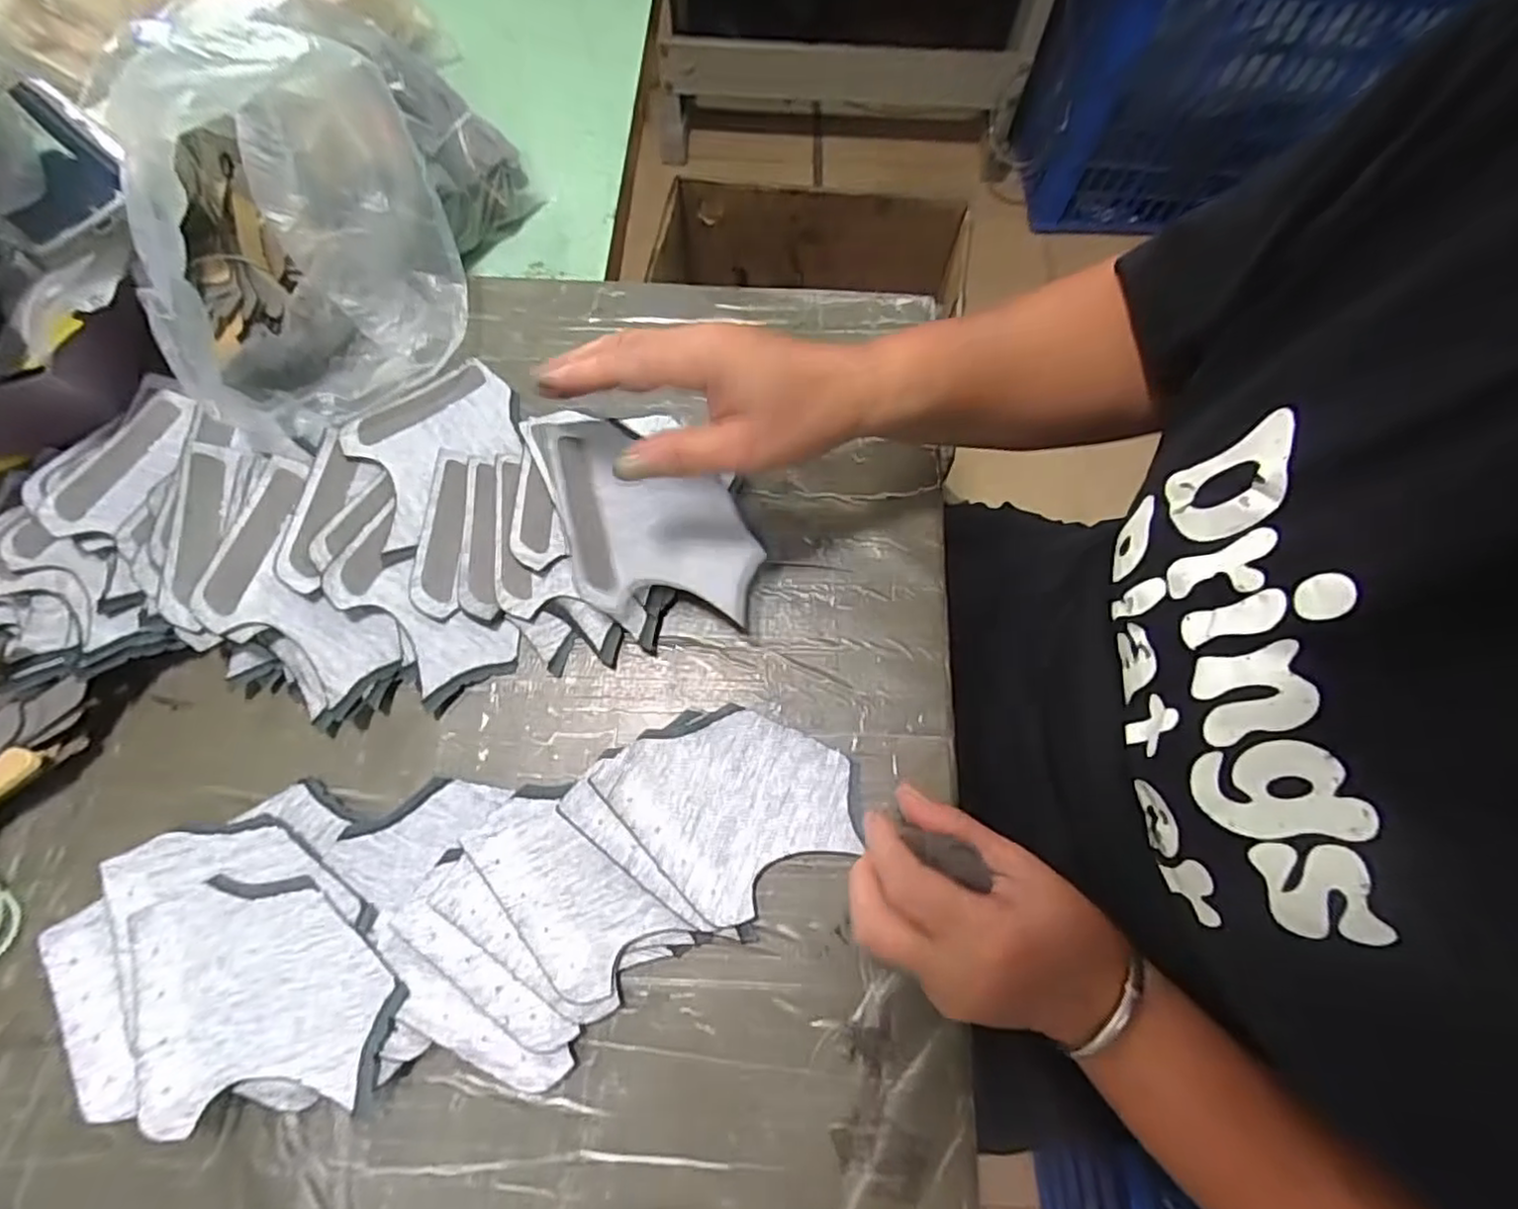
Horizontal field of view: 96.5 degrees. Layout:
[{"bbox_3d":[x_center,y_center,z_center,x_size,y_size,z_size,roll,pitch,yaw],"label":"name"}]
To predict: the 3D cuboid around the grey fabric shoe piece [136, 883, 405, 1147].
[{"bbox_3d":[-0.234,0.181,0.315,0.124,0.007,0.095,-6,64,-3],"label":"grey fabric shoe piece"}]

